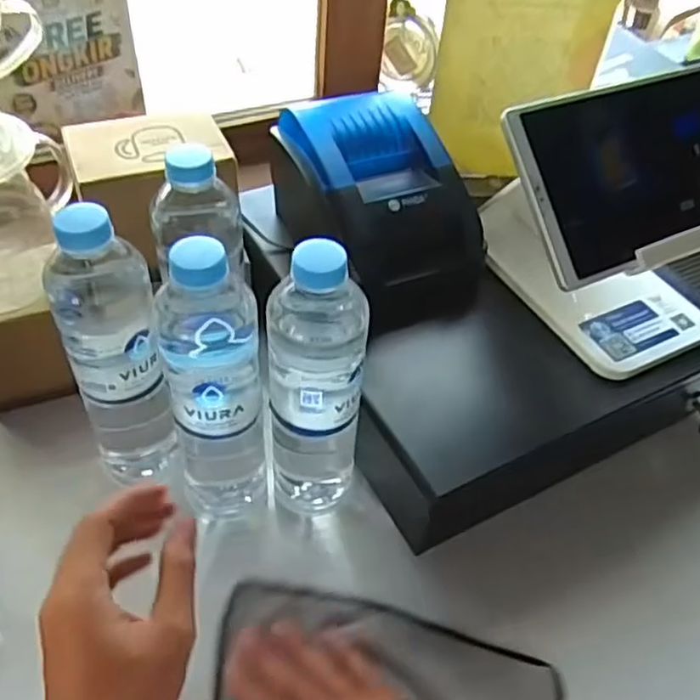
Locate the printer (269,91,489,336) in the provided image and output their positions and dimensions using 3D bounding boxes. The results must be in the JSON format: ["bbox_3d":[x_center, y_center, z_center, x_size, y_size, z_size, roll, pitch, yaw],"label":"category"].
[{"bbox_3d":[0.022,-0.116,0.562,0.127,0.127,0.160,-15,50,-19],"label":"printer"}]

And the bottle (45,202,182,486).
[{"bbox_3d":[-0.151,0.017,0.447,0.058,0.223,0.058,-17,50,-20],"label":"bottle"}]

